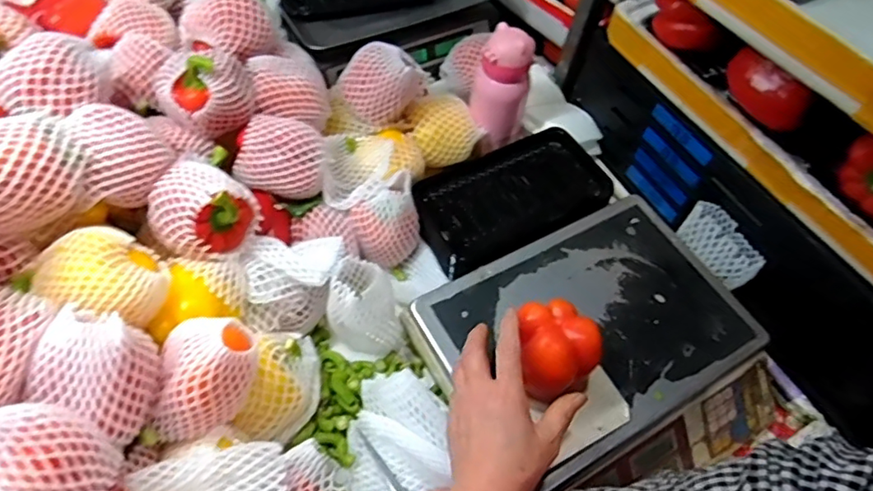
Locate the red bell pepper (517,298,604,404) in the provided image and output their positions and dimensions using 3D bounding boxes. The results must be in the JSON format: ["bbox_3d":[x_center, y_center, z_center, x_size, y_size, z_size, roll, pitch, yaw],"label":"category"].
[{"bbox_3d":[0.112,0.098,0.537,0.071,0.068,0.076,2,56,-4],"label":"red bell pepper"}]

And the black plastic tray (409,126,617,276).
[{"bbox_3d":[0.095,-0.066,0.732,0.249,0.032,0.149,-24,62,-19],"label":"black plastic tray"}]

